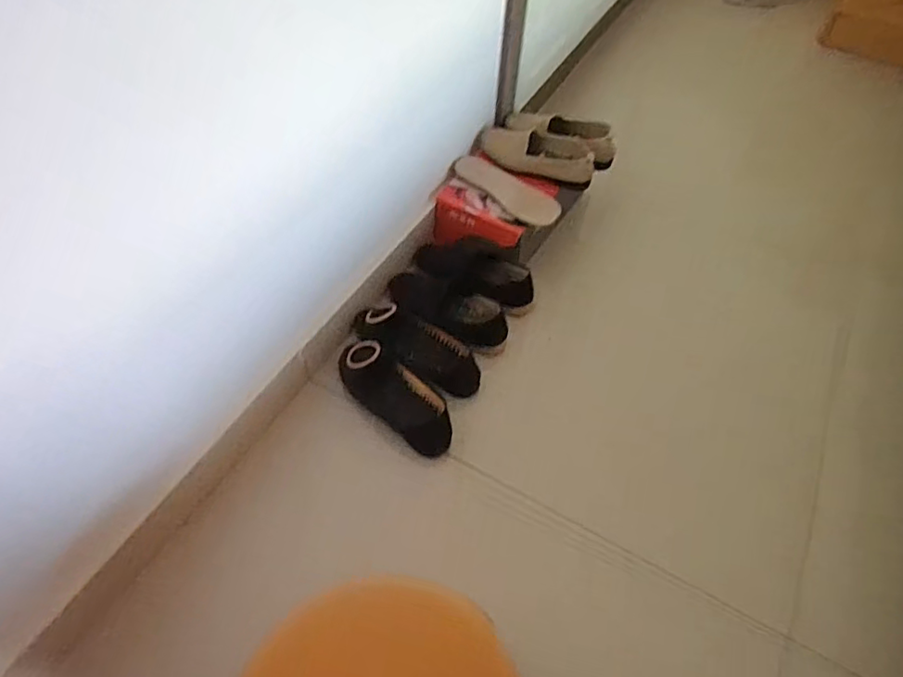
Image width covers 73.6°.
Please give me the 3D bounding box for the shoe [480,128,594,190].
[{"bbox_3d":[0.161,-0.357,1.178,0.235,0.067,0.076,21,55,12],"label":"shoe"}]

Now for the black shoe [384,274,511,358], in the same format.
[{"bbox_3d":[-0.017,-0.045,1.077,0.242,0.071,0.104,32,58,20],"label":"black shoe"}]

